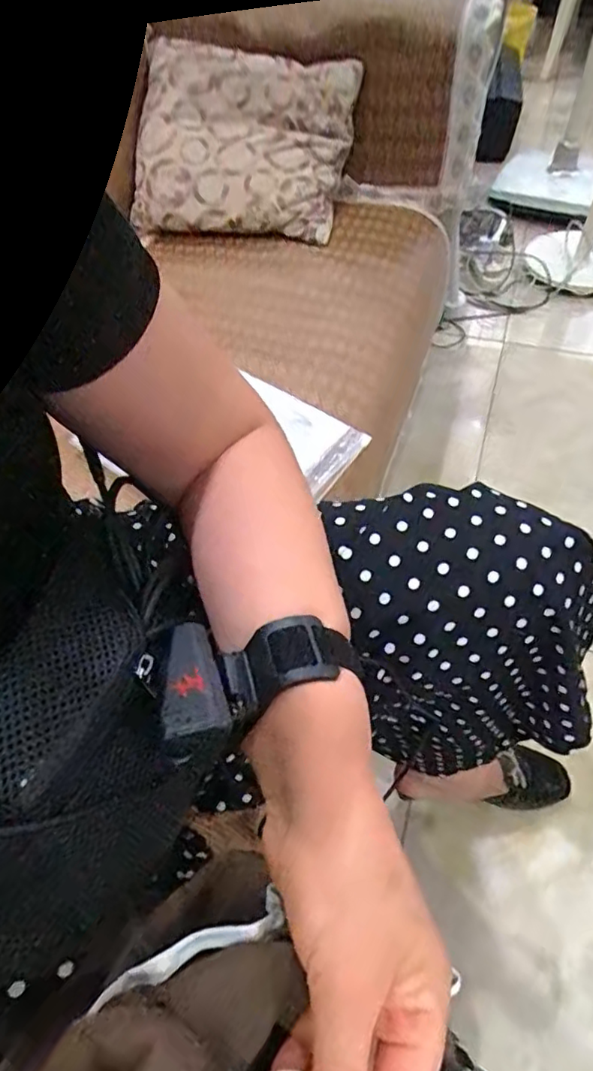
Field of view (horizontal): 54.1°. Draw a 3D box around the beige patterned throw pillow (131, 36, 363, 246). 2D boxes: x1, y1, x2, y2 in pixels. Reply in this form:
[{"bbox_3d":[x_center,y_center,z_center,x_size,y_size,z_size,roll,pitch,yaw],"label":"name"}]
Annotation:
[{"bbox_3d":[-0.088,-0.668,1.004,0.356,0.079,0.323,8,92,3],"label":"beige patterned throw pillow"}]

